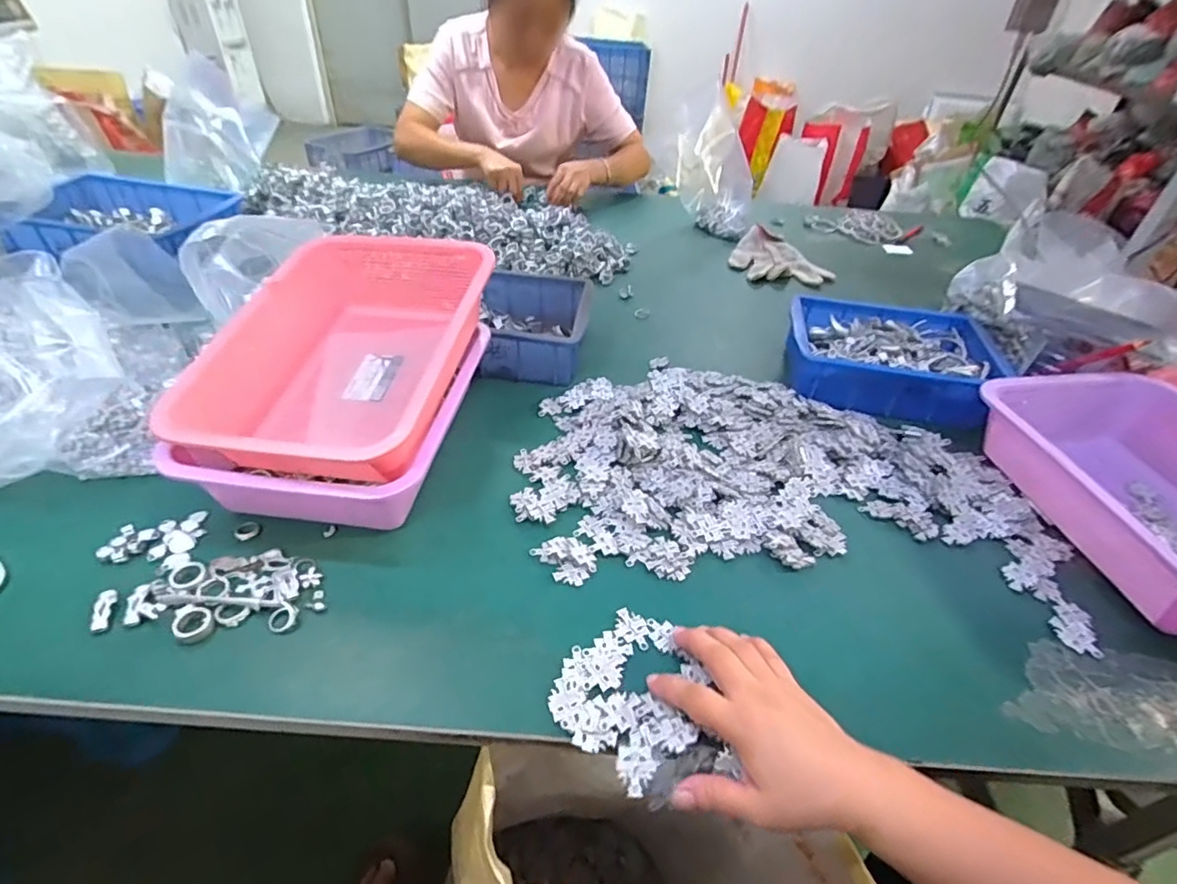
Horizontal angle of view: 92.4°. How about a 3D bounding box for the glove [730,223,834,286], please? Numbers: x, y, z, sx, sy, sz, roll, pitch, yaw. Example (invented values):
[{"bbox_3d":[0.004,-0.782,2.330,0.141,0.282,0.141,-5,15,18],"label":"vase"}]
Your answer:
[{"bbox_3d":[0.353,-0.332,1.033,0.180,0.035,0.170,13,41,9],"label":"glove"}]

